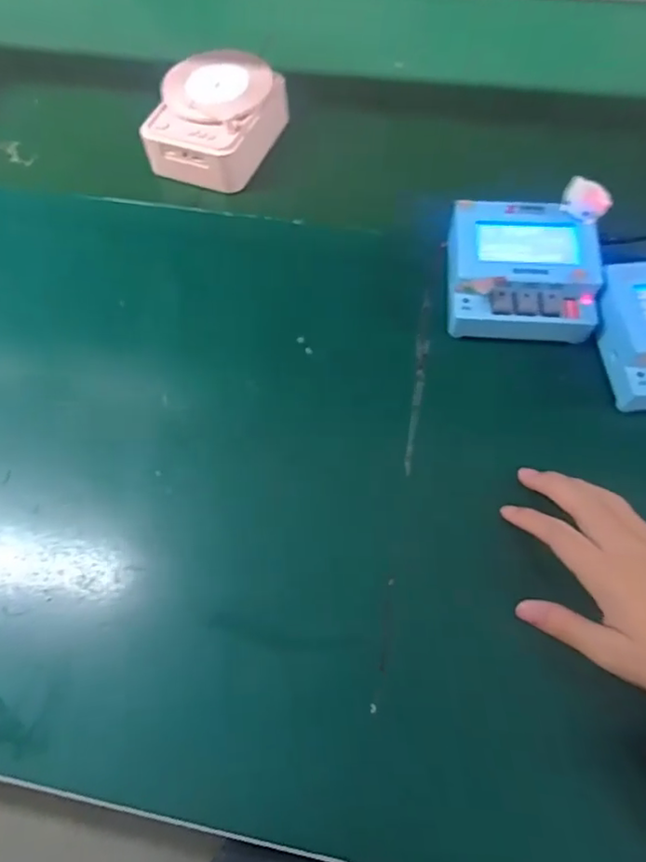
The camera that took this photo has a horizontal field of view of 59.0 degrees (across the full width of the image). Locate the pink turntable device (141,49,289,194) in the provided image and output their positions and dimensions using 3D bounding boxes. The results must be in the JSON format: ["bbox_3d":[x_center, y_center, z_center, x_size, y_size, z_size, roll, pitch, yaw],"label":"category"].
[{"bbox_3d":[-0.099,-0.295,0.540,0.103,0.050,0.134,16,65,9],"label":"pink turntable device"}]

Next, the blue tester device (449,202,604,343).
[{"bbox_3d":[0.147,-0.118,0.432,0.103,0.054,0.095,4,64,4],"label":"blue tester device"}]

